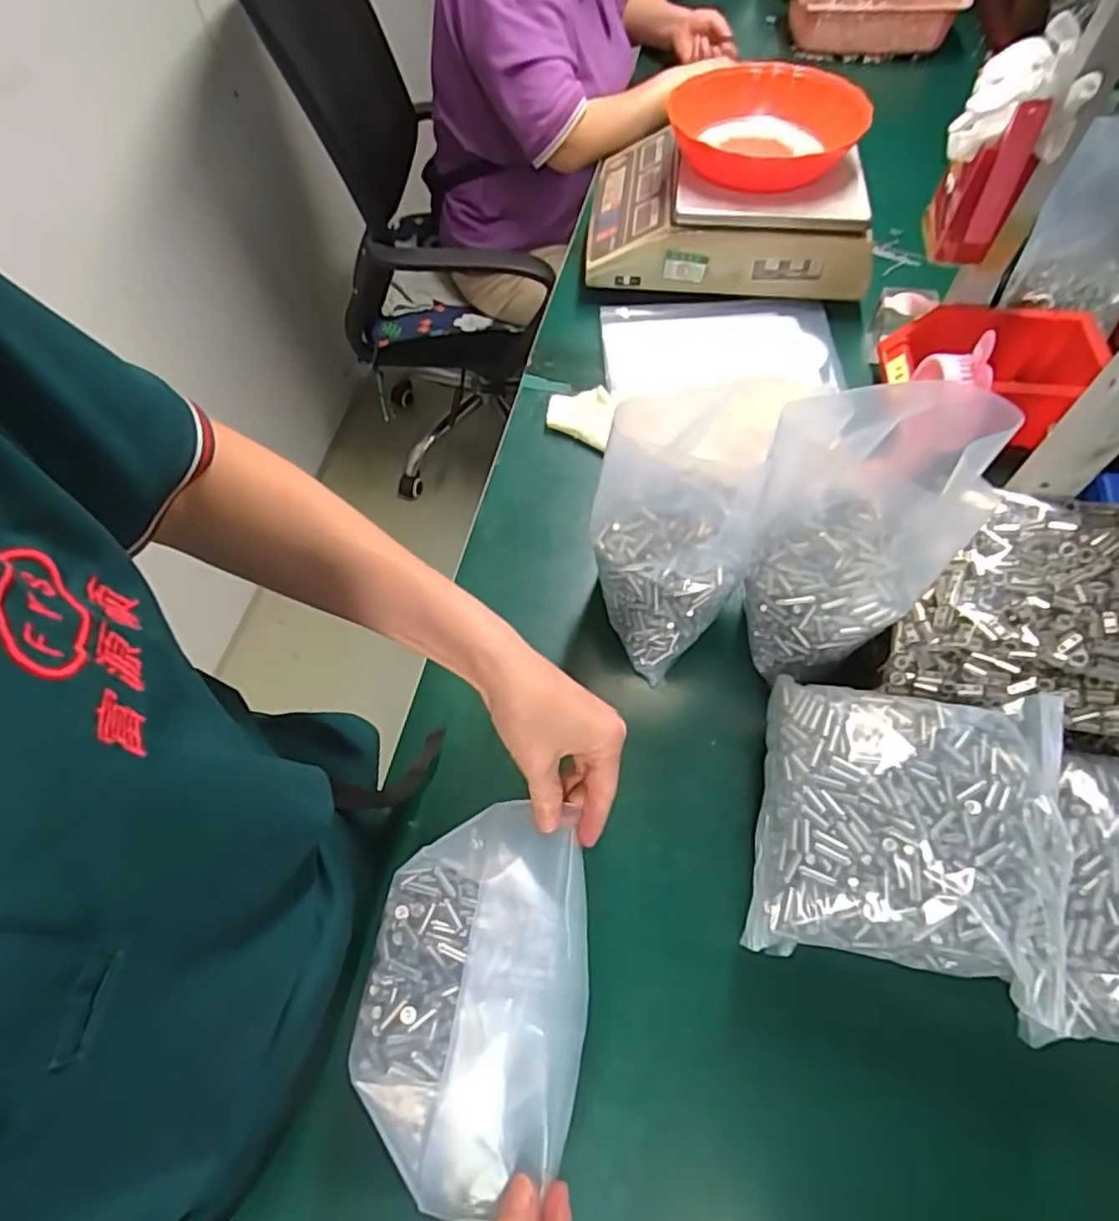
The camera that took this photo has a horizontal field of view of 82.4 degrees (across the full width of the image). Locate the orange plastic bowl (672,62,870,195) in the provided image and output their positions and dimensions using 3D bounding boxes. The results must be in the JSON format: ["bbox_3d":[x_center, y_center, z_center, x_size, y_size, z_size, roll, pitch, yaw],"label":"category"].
[{"bbox_3d":[0.231,-0.539,0.717,0.197,0.064,0.175,3,60,4],"label":"orange plastic bowl"}]

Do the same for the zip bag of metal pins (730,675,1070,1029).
[{"bbox_3d":[0.217,0.134,0.400,0.168,0.062,0.175,13,61,9],"label":"zip bag of metal pins"}]

